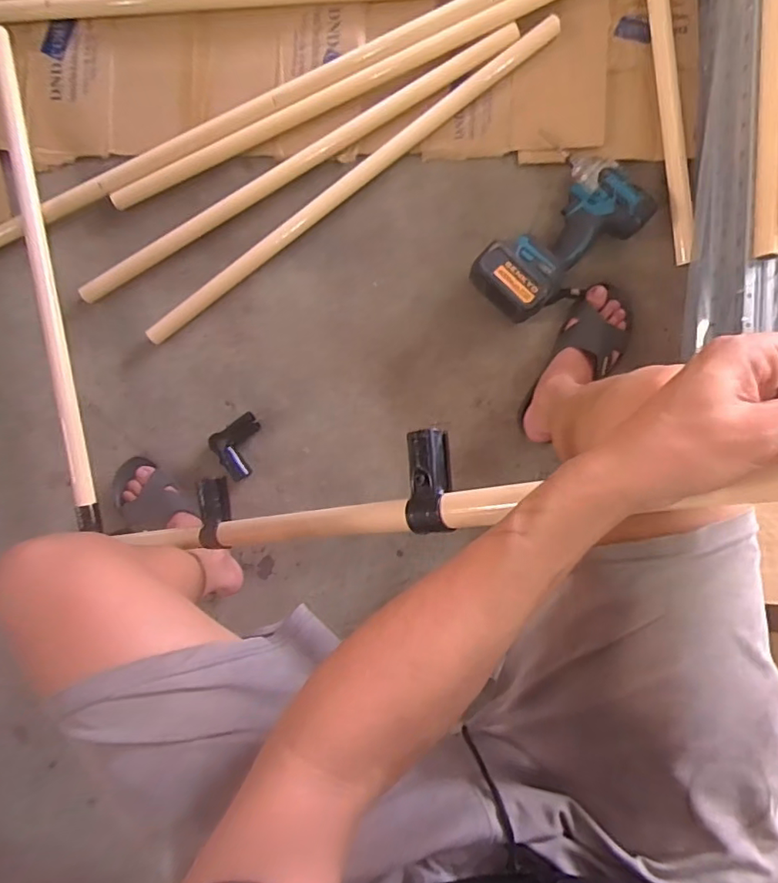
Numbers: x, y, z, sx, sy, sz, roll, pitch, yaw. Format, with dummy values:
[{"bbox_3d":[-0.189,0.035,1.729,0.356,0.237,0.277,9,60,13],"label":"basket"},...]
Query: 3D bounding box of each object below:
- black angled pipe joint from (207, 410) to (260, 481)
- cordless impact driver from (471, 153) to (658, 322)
[{"bbox_3d":[-0.229,0.008,0.857,0.085,0.030,0.080,-37,90,3],"label":"black angled pipe joint"},{"bbox_3d":[0.249,-0.295,0.792,0.251,0.074,0.128,-44,89,3],"label":"cordless impact driver"}]

